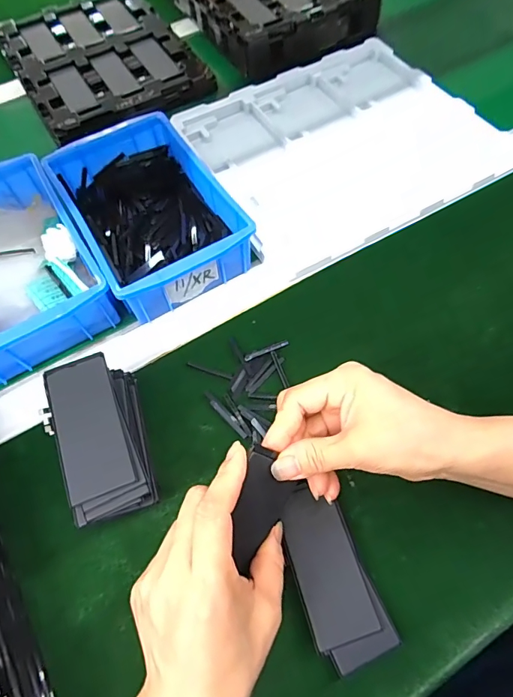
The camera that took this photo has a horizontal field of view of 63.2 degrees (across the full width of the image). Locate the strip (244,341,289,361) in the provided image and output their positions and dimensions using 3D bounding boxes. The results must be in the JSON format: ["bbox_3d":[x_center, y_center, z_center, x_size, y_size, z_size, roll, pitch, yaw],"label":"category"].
[{"bbox_3d":[0.009,0.002,0.366,0.041,0.004,0.006,-22,64,-8],"label":"strip"}]

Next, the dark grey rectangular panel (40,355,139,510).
[{"bbox_3d":[-0.116,0.052,0.287,0.044,0.010,0.098,-21,64,-8],"label":"dark grey rectangular panel"}]

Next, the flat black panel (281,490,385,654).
[{"bbox_3d":[0.047,0.147,0.287,0.041,0.010,0.093,-16,64,-5],"label":"flat black panel"}]

